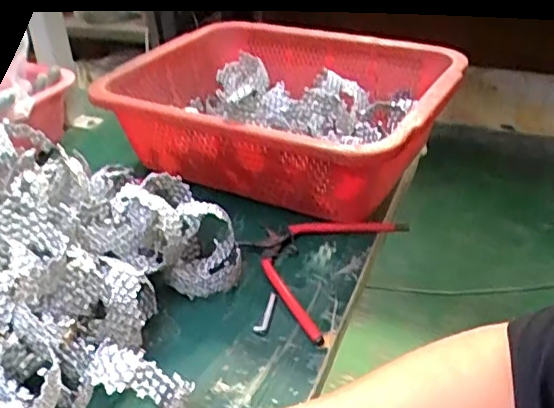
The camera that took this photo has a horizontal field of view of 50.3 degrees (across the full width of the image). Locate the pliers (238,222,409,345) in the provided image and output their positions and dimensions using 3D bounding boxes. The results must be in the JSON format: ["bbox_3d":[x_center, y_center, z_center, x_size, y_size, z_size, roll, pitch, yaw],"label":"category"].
[{"bbox_3d":[0.029,0.044,0.507,0.113,0.013,0.154,19,39,30],"label":"pliers"}]

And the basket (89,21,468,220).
[{"bbox_3d":[0.008,-0.094,0.626,0.321,0.117,0.247,15,37,26],"label":"basket"}]

